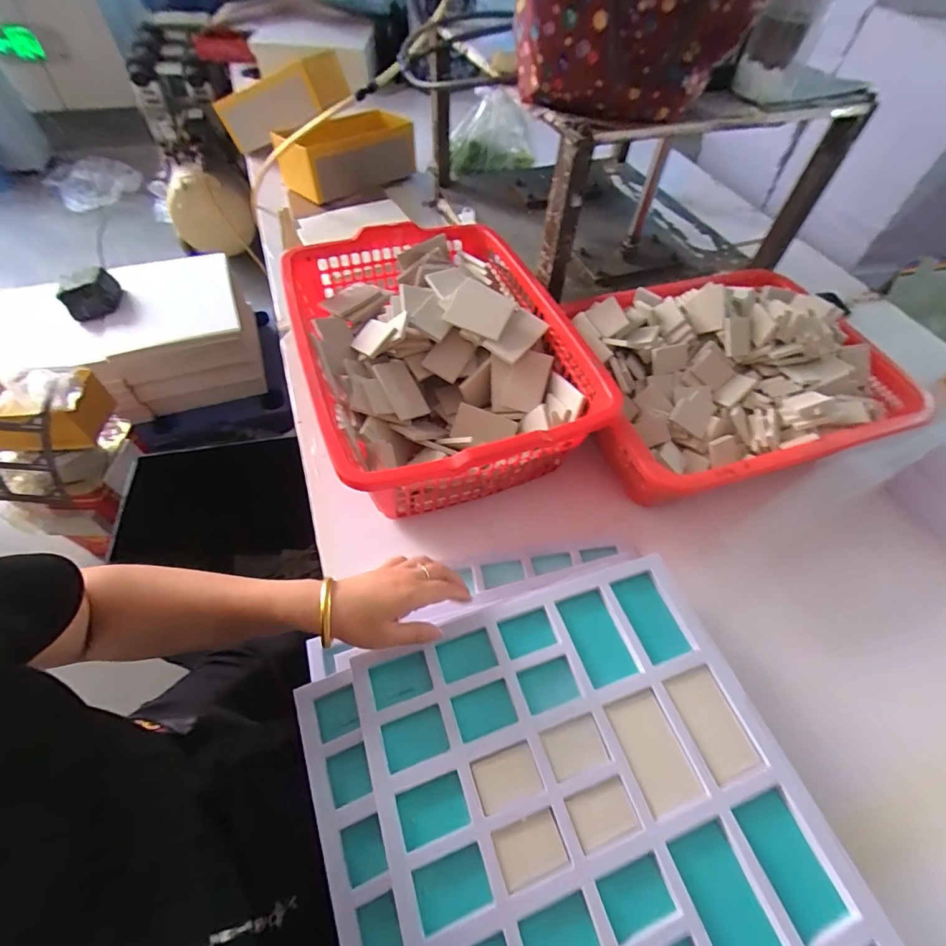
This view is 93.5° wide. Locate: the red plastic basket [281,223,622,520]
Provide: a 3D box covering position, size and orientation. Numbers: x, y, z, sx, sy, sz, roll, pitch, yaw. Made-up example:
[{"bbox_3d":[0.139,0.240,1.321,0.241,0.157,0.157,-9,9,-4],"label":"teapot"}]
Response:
[{"bbox_3d":[-0.044,-0.166,0.666,0.348,0.152,0.477,-16,58,-13],"label":"red plastic basket"}]

